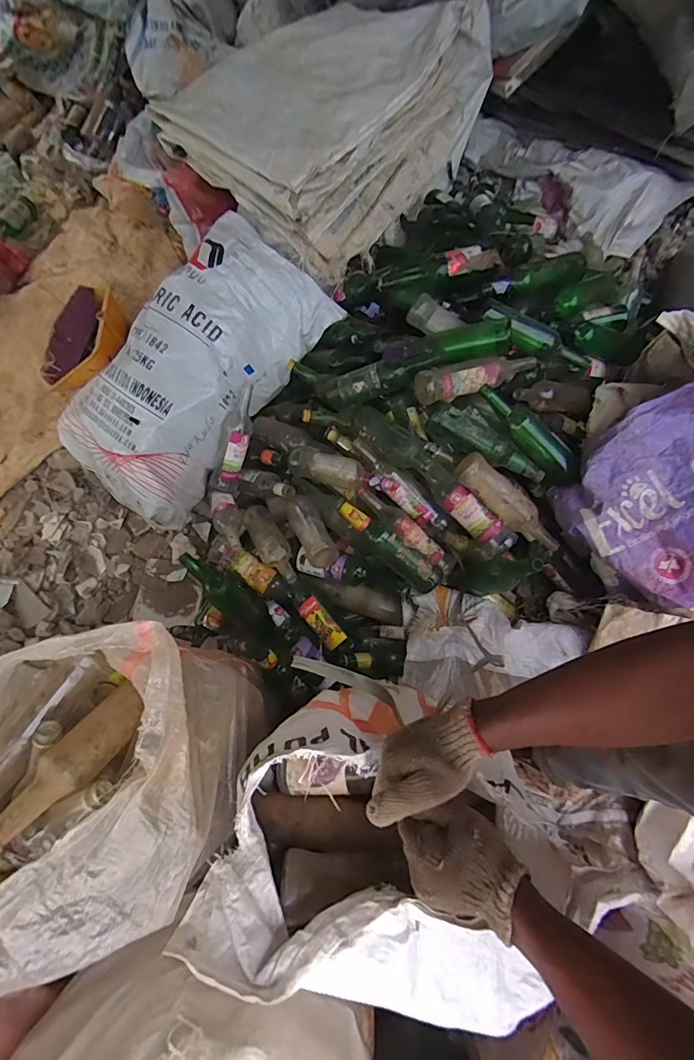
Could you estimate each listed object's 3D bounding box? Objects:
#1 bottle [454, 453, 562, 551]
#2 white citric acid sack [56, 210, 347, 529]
[{"bbox_3d":[0.359,-0.055,0.992,0.292,0.064,0.079,41,75,-7],"label":"bottle"},{"bbox_3d":[-0.396,-0.404,1.144,0.391,0.226,0.733,36,88,11],"label":"white citric acid sack"}]

